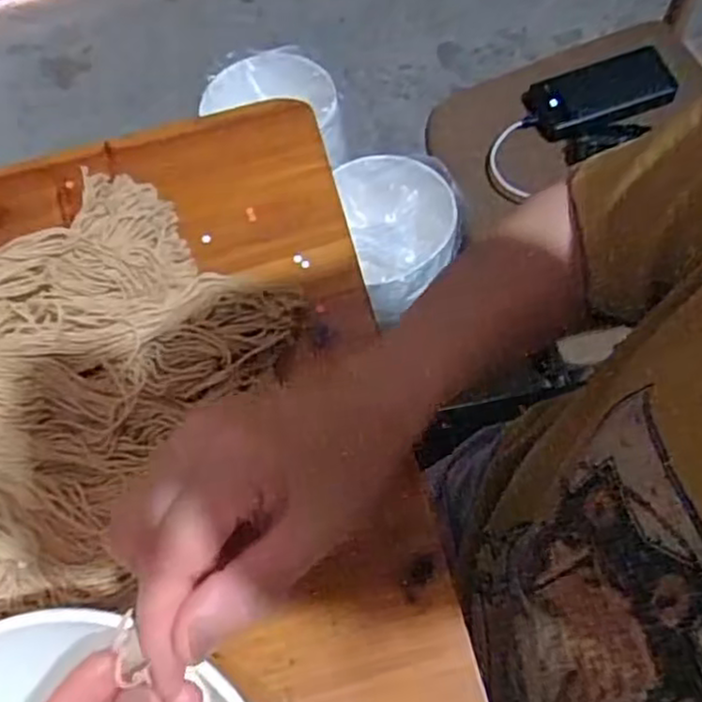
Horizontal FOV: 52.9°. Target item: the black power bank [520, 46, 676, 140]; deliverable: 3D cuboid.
[{"bbox_3d":[0.290,-0.306,0.828,0.163,0.022,0.089,-18,67,-3],"label":"black power bank"}]

